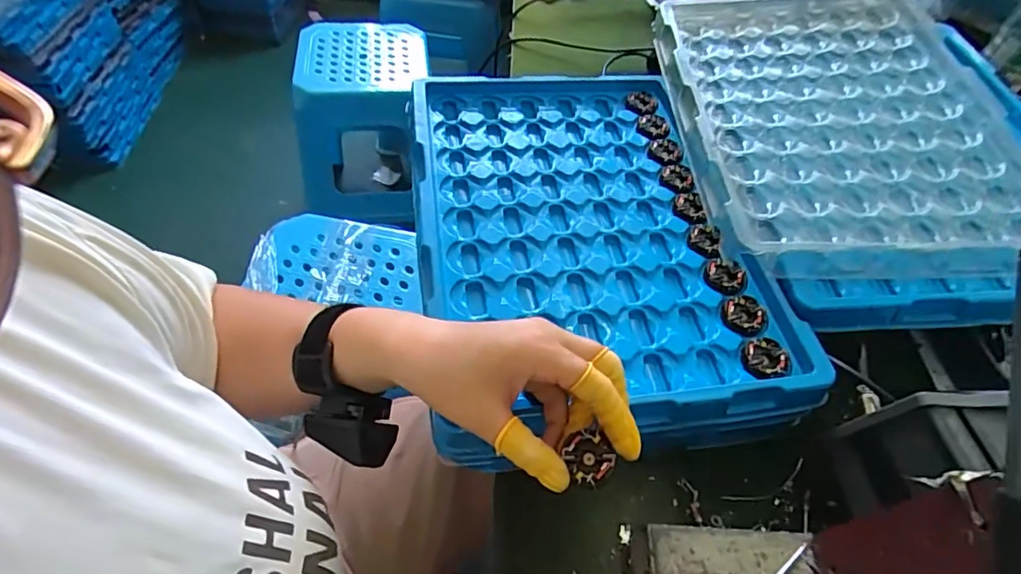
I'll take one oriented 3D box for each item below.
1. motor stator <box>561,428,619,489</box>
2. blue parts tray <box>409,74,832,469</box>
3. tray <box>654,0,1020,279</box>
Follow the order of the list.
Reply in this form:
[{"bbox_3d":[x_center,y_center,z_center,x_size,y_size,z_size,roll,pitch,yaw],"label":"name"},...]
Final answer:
[{"bbox_3d":[0.043,0.095,0.303,0.025,0.010,0.029,-13,55,-15],"label":"motor stator"},{"bbox_3d":[0.053,-0.051,0.472,0.257,0.052,0.375,-5,53,-9],"label":"blue parts tray"},{"bbox_3d":[0.301,-0.169,0.509,0.278,0.023,0.367,-3,55,0],"label":"tray"}]

